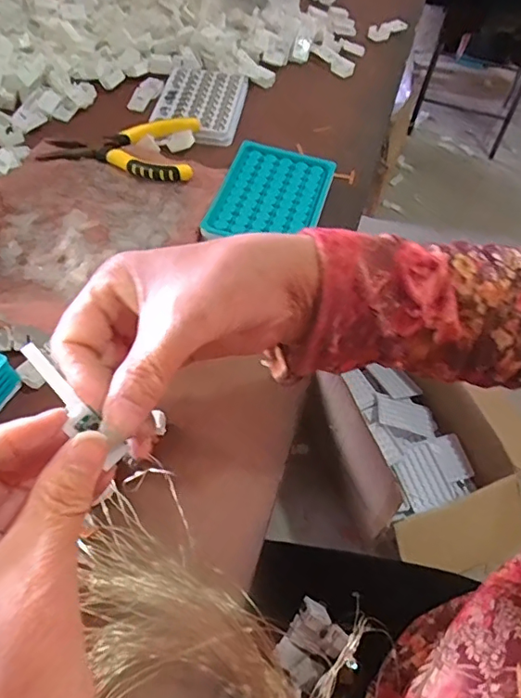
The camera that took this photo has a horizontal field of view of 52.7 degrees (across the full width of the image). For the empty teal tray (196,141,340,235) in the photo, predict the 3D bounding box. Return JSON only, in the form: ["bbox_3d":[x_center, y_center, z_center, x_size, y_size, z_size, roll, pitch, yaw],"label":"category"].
[{"bbox_3d":[0.010,-0.142,0.478,0.093,0.013,0.126,16,57,7],"label":"empty teal tray"}]

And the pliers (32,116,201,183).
[{"bbox_3d":[-0.138,-0.200,0.519,0.147,0.016,0.091,2,56,-2],"label":"pliers"}]

